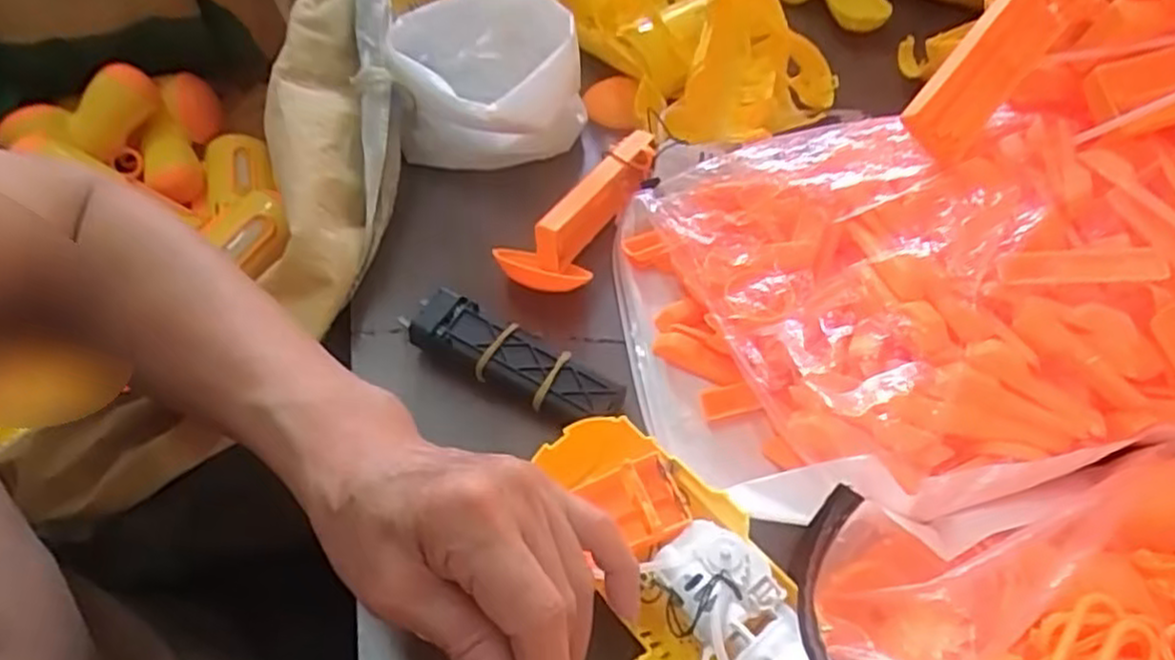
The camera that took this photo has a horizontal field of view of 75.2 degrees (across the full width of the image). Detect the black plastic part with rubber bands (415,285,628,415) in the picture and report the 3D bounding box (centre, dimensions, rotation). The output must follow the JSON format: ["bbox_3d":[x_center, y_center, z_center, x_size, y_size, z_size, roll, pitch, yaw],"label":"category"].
[{"bbox_3d":[-0.036,0.016,0.383,0.112,0.025,0.029,23,54,15],"label":"black plastic part with rubber bands"}]

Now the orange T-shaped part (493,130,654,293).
[{"bbox_3d":[0.000,-0.069,0.438,0.046,0.034,0.130,24,54,16],"label":"orange T-shaped part"}]

